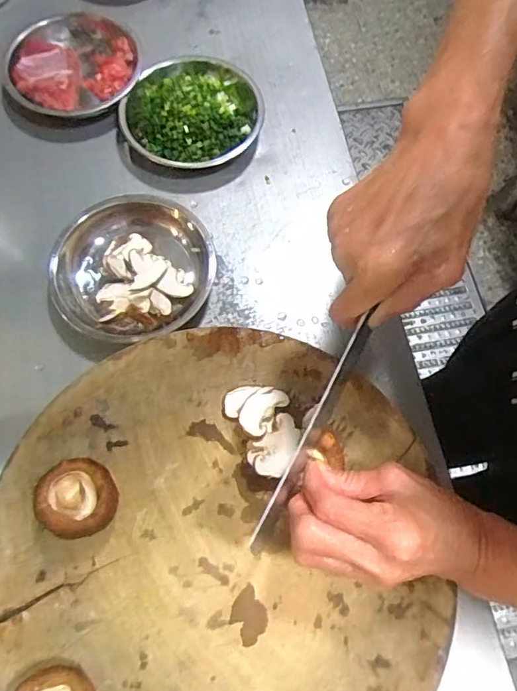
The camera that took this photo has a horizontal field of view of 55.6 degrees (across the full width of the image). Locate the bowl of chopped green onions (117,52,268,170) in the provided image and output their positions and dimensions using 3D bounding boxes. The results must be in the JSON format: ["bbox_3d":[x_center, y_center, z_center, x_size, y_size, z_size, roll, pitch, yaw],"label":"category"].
[{"bbox_3d":[-0.071,-0.252,0.528,0.146,0.047,0.151,1,70,-2],"label":"bowl of chopped green onions"}]

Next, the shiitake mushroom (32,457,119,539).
[{"bbox_3d":[-0.129,0.110,0.352,0.052,0.045,0.055,1,70,-2],"label":"shiitake mushroom"}]

